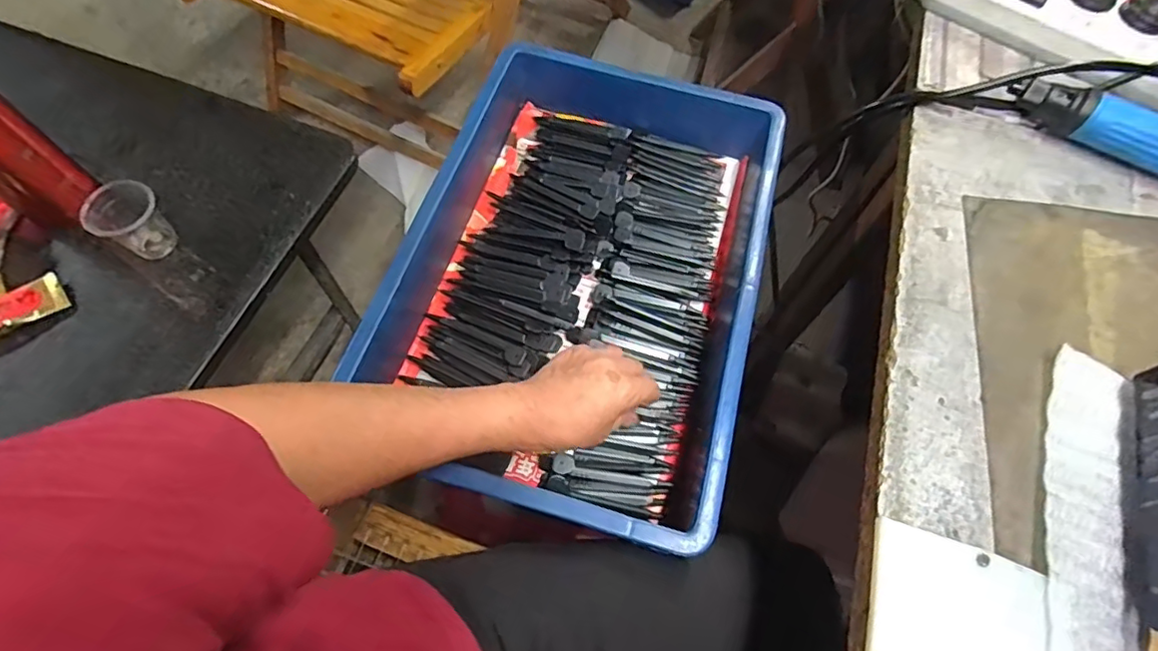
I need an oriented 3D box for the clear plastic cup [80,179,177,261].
[{"bbox_3d":[-0.368,-0.085,0.472,0.052,0.052,0.048,1,65,-2],"label":"clear plastic cup"}]

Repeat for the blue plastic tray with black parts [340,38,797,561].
[{"bbox_3d":[0.011,-0.065,0.513,0.284,0.095,0.424,13,63,10],"label":"blue plastic tray with black parts"}]

